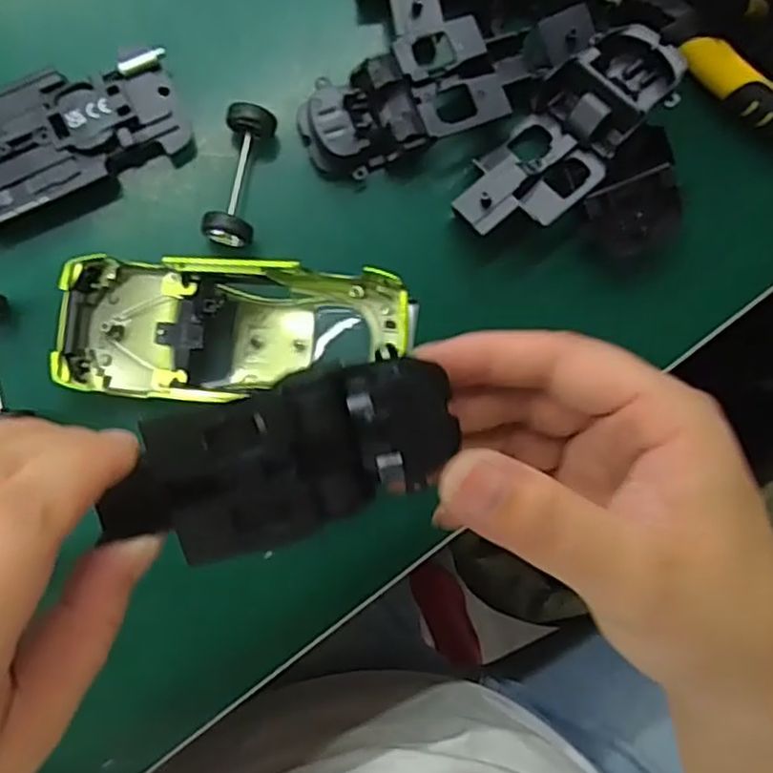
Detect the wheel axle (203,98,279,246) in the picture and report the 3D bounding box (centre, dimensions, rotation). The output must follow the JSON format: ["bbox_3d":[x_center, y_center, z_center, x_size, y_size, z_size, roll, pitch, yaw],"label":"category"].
[{"bbox_3d":[-0.059,-0.082,0.279,0.018,0.023,0.056,11,86,-6],"label":"wheel axle"}]

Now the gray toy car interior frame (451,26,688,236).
[{"bbox_3d":[0.072,-0.101,0.282,0.100,0.025,0.042,-44,91,5],"label":"gray toy car interior frame"}]

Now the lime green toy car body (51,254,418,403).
[{"bbox_3d":[-0.058,-0.020,0.265,0.131,0.037,0.050,5,87,-6],"label":"lime green toy car body"}]

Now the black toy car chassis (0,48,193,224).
[{"bbox_3d":[-0.140,-0.090,0.268,0.124,0.016,0.044,-27,90,-7],"label":"black toy car chassis"}]

